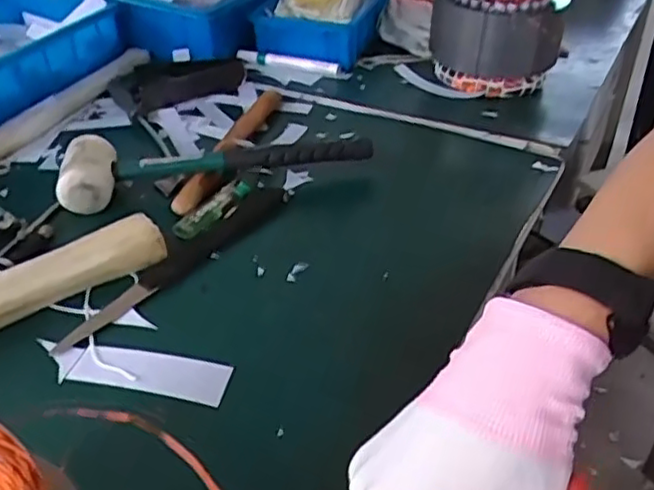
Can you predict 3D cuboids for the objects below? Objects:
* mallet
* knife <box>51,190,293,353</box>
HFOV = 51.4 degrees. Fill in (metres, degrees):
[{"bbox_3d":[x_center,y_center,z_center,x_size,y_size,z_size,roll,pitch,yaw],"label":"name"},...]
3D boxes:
[{"bbox_3d":[-0.104,-0.080,0.654,0.287,0.051,0.069,-7,36,-8],"label":"mallet"},{"bbox_3d":[-0.120,0.009,0.561,0.037,0.011,0.243,22,41,28],"label":"knife"}]

